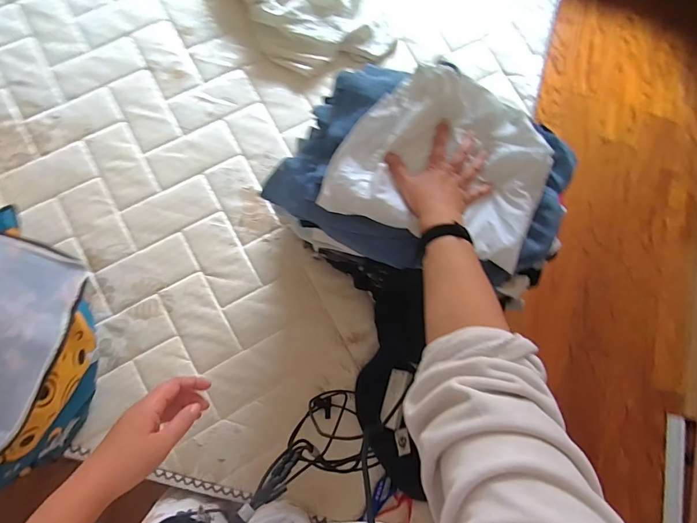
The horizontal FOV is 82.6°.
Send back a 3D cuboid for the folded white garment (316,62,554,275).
[{"bbox_3d":[0.145,-0.154,0.575,0.296,0.076,0.238,19,81,-3],"label":"folded white garment"}]

